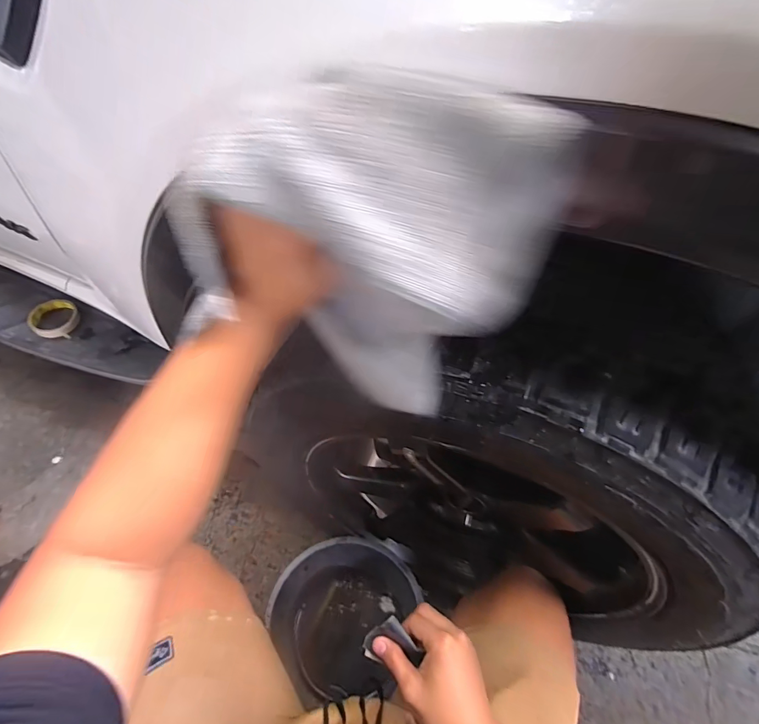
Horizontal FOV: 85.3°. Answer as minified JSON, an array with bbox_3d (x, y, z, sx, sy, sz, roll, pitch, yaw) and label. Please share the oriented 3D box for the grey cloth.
[{"bbox_3d":[-0.022,-0.060,0.294,0.240,0.230,0.069,14,54,9],"label":"grey cloth"}]

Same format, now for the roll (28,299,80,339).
[{"bbox_3d":[-0.666,-0.086,0.849,0.102,0.036,0.087,31,58,20],"label":"roll"}]

